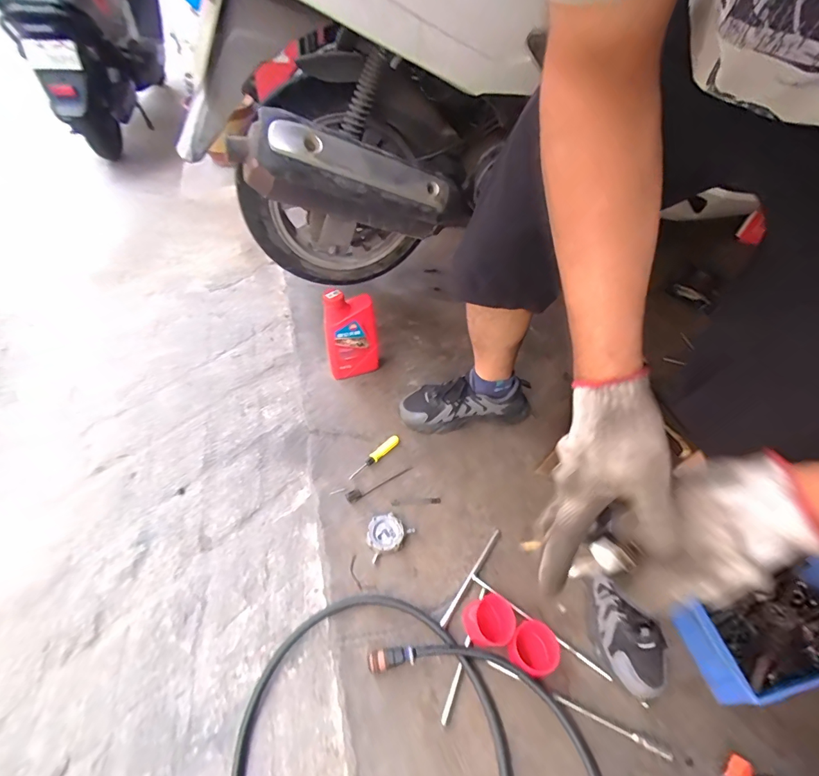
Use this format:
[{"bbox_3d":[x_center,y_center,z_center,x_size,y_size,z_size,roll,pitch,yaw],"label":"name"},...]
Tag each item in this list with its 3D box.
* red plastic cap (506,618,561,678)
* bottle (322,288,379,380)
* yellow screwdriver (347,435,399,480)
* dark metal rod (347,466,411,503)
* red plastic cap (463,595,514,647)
[{"bbox_3d":[0.187,0.398,0.638,0.067,0.048,0.069,3,49,-4],"label":"red plastic cap"},{"bbox_3d":[-0.135,-0.125,0.943,0.121,0.239,0.060,-19,51,-18],"label":"bottle"},{"bbox_3d":[-0.071,0.140,0.855,0.021,0.014,0.134,38,55,24],"label":"yellow screwdriver"},{"bbox_3d":[-0.060,0.184,0.826,0.143,0.009,0.024,-27,56,-23],"label":"dark metal rod"},{"bbox_3d":[0.125,0.367,0.656,0.075,0.049,0.066,-7,51,-13],"label":"red plastic cap"}]

